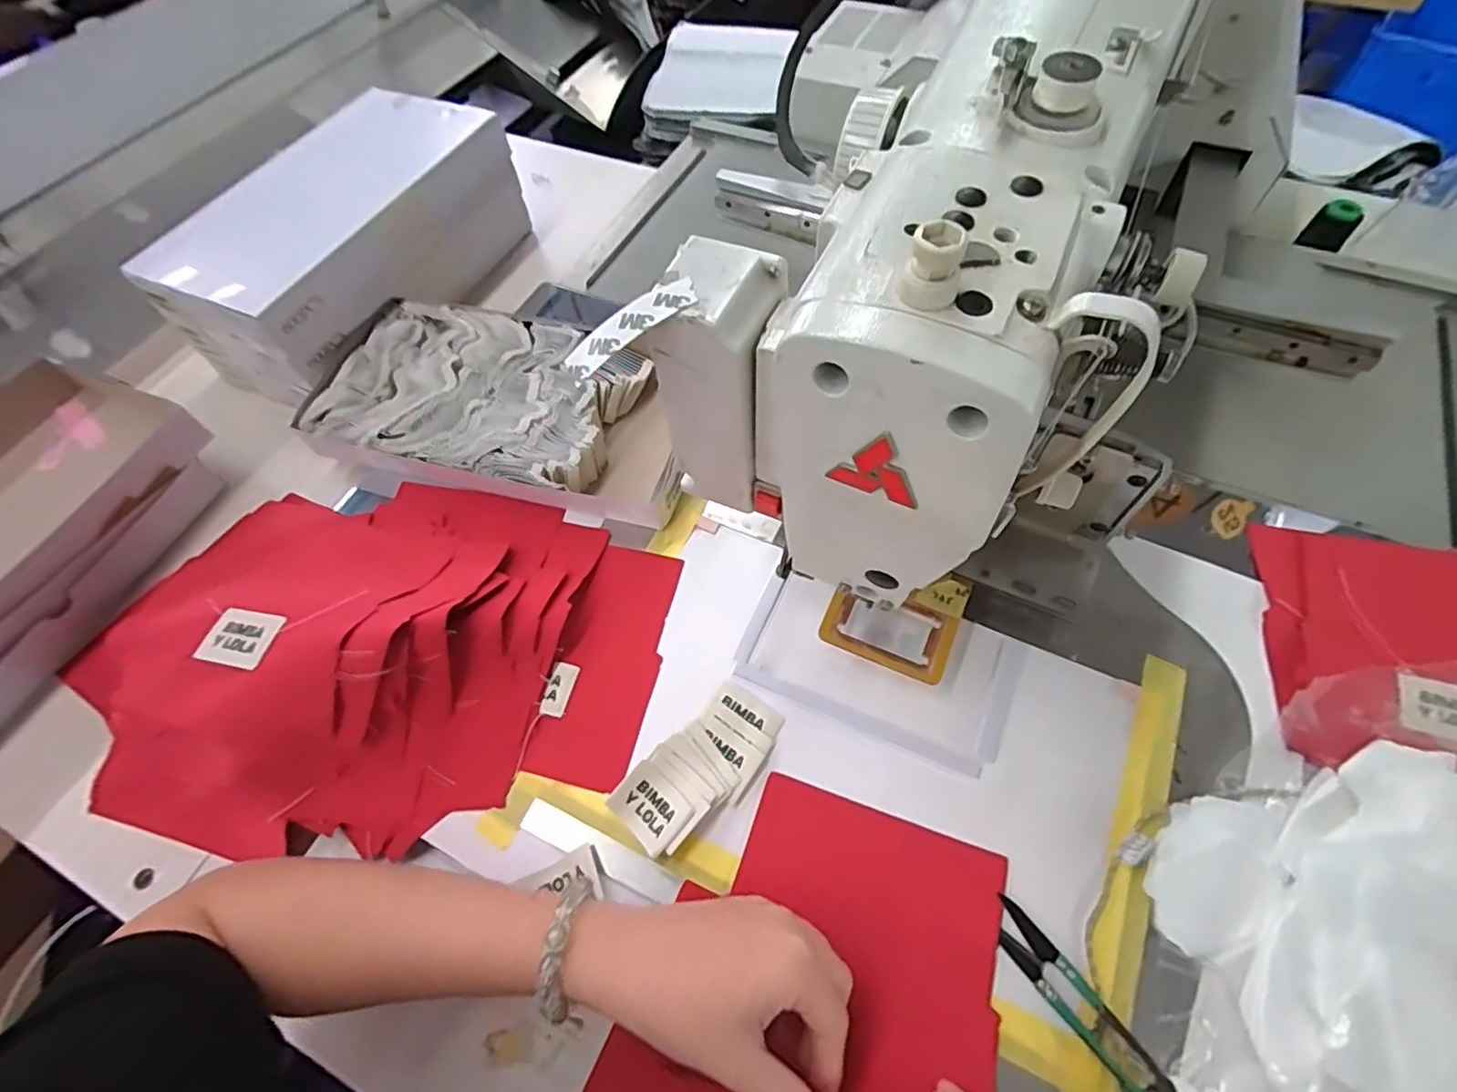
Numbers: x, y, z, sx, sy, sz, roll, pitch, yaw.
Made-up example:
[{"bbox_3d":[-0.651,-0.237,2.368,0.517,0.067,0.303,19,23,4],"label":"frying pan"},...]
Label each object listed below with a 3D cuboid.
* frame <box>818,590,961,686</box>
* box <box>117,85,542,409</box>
[{"bbox_3d":[0.104,0.054,0.417,0.081,0.009,0.050,20,66,13],"label":"frame"},{"bbox_3d":[-0.340,-0.301,0.625,0.163,0.121,0.347,24,64,15],"label":"box"}]

